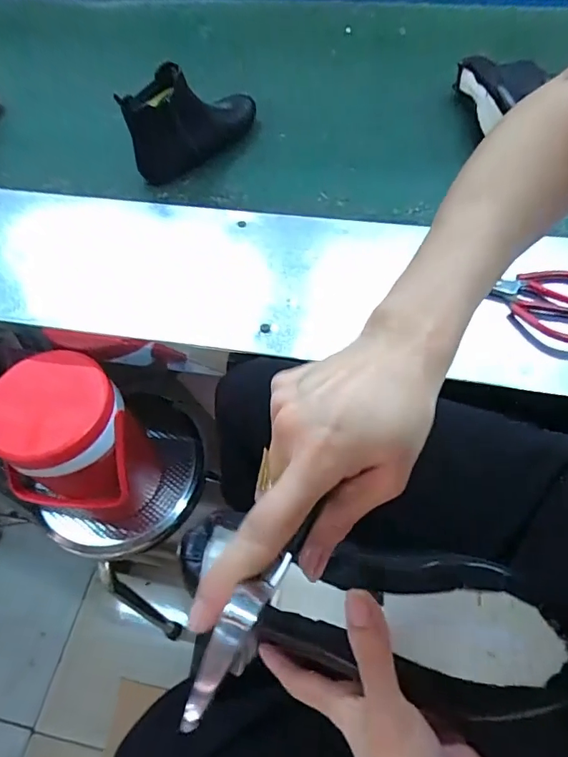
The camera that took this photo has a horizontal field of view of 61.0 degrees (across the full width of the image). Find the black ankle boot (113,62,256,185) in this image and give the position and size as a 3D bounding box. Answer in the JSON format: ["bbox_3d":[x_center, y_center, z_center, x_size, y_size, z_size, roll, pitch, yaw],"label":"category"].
[{"bbox_3d":[-0.120,-0.393,0.711,0.222,0.130,0.069,-40,64,-20],"label":"black ankle boot"}]

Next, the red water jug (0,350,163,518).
[{"bbox_3d":[-0.264,0.096,0.646,0.142,0.249,0.154,3,58,5],"label":"red water jug"}]

